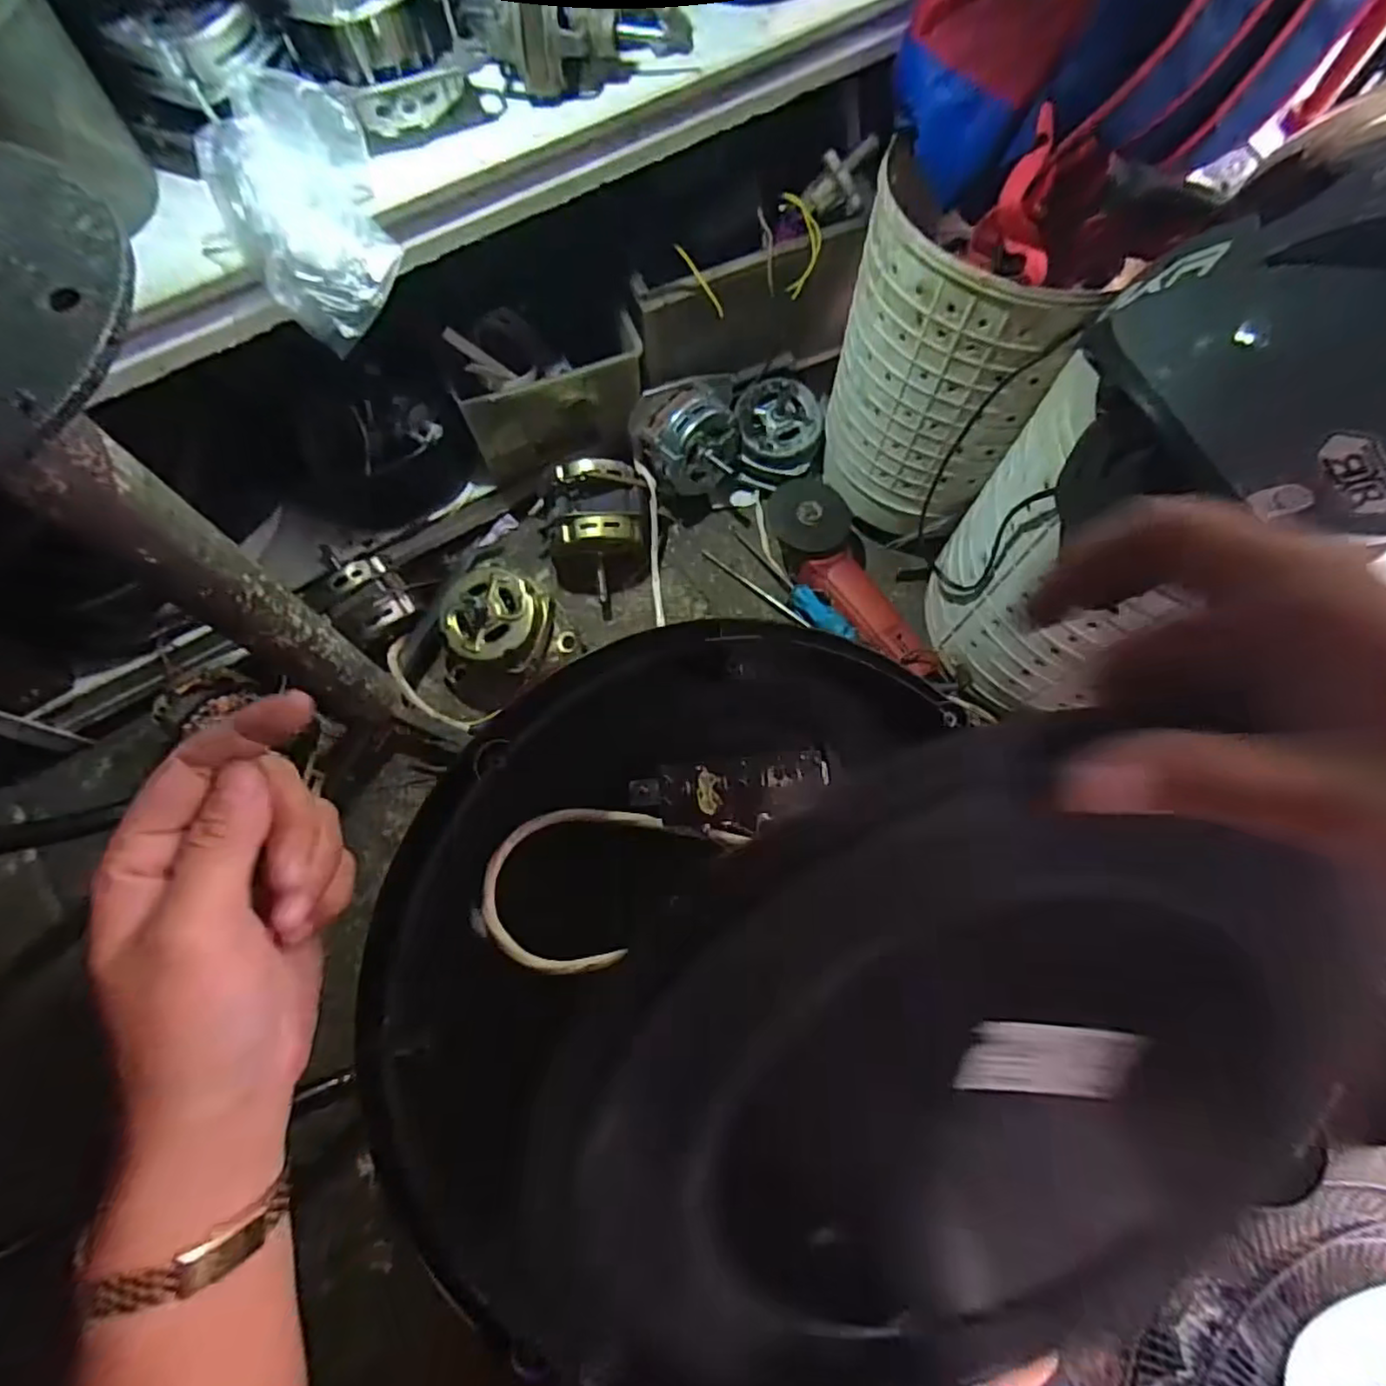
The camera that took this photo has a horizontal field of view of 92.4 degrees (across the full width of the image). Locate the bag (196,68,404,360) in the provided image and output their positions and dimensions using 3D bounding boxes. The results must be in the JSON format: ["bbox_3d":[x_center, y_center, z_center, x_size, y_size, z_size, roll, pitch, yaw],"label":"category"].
[{"bbox_3d":[-0.277,-0.344,0.479,0.105,0.088,0.141,-19,71,-6],"label":"bag"}]

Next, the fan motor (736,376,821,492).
[{"bbox_3d":[0.110,-0.334,0.853,0.107,0.071,0.124,0,70,1],"label":"fan motor"}]

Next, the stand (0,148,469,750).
[{"bbox_3d":[-0.343,-0.080,0.516,0.198,0.510,0.195,-10,71,-3],"label":"stand"}]

